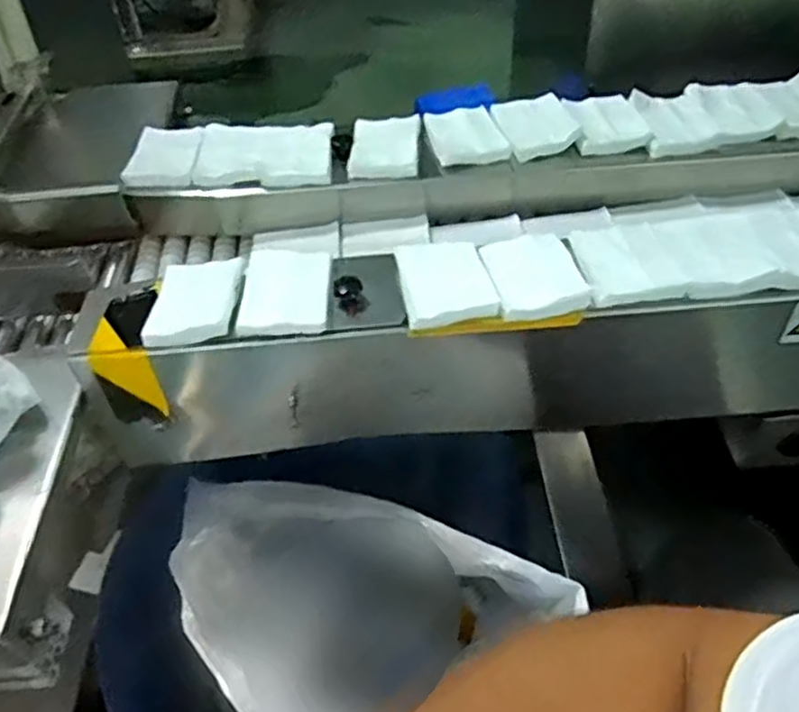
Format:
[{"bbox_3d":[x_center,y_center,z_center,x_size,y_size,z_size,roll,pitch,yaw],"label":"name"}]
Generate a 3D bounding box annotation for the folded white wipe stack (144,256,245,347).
[{"bbox_3d":[-0.166,-0.046,0.576,0.068,0.010,0.087,-1,48,3],"label":"folded white wipe stack"}]

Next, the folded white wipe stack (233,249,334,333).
[{"bbox_3d":[-0.093,-0.056,0.584,0.072,0.007,0.094,-3,48,2],"label":"folded white wipe stack"}]

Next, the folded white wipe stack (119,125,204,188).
[{"bbox_3d":[-0.245,-0.211,0.746,0.069,0.019,0.087,0,48,4],"label":"folded white wipe stack"}]

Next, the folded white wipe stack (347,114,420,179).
[{"bbox_3d":[-0.014,-0.218,0.731,0.068,0.016,0.096,1,48,5],"label":"folded white wipe stack"}]

